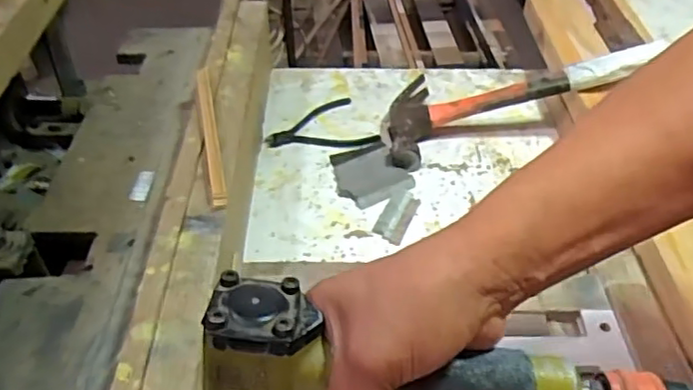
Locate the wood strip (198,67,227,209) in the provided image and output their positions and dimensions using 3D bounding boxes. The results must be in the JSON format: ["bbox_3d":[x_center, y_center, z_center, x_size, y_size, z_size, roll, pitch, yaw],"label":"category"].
[{"bbox_3d":[-0.116,-0.057,0.540,0.012,0.011,0.190,-9,43,-10],"label":"wood strip"}]

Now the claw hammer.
[{"bbox_3d":[0.176,-0.108,0.659,0.288,0.028,0.131,-15,39,10],"label":"claw hammer"}]

